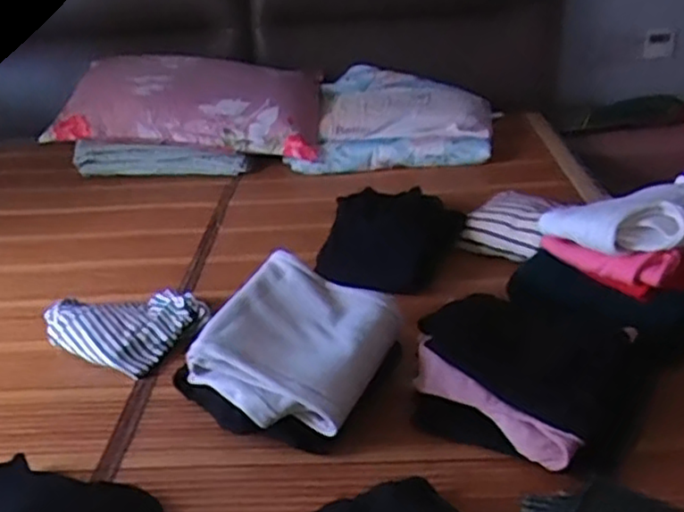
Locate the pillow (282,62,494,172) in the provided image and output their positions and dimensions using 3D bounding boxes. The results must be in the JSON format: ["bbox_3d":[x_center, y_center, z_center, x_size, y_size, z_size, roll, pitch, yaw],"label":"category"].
[{"bbox_3d":[0.156,-0.360,1.887,0.513,0.189,0.421,5,29,16],"label":"pillow"}]

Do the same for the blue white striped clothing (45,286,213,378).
[{"bbox_3d":[-0.368,0.115,1.169,0.274,0.067,0.174,11,31,27],"label":"blue white striped clothing"}]

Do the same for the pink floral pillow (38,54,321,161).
[{"bbox_3d":[-0.410,-0.420,1.874,0.704,0.140,0.330,6,66,1],"label":"pink floral pillow"}]

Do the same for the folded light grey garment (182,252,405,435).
[{"bbox_3d":[-0.063,0.120,0.946,0.230,0.052,0.245,21,48,19],"label":"folded light grey garment"}]

